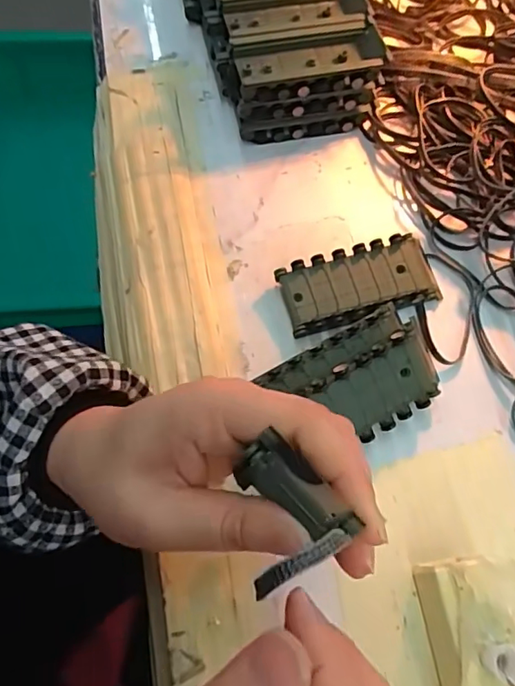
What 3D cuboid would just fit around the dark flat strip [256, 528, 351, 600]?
[{"bbox_3d":[0.012,0.060,0.147,0.029,0.004,0.005,-31,70,-4],"label":"dark flat strip"}]

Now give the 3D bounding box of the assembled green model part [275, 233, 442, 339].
[{"bbox_3d":[0.062,-0.033,0.328,0.094,0.021,0.045,-15,68,-10],"label":"assembled green model part"}]

